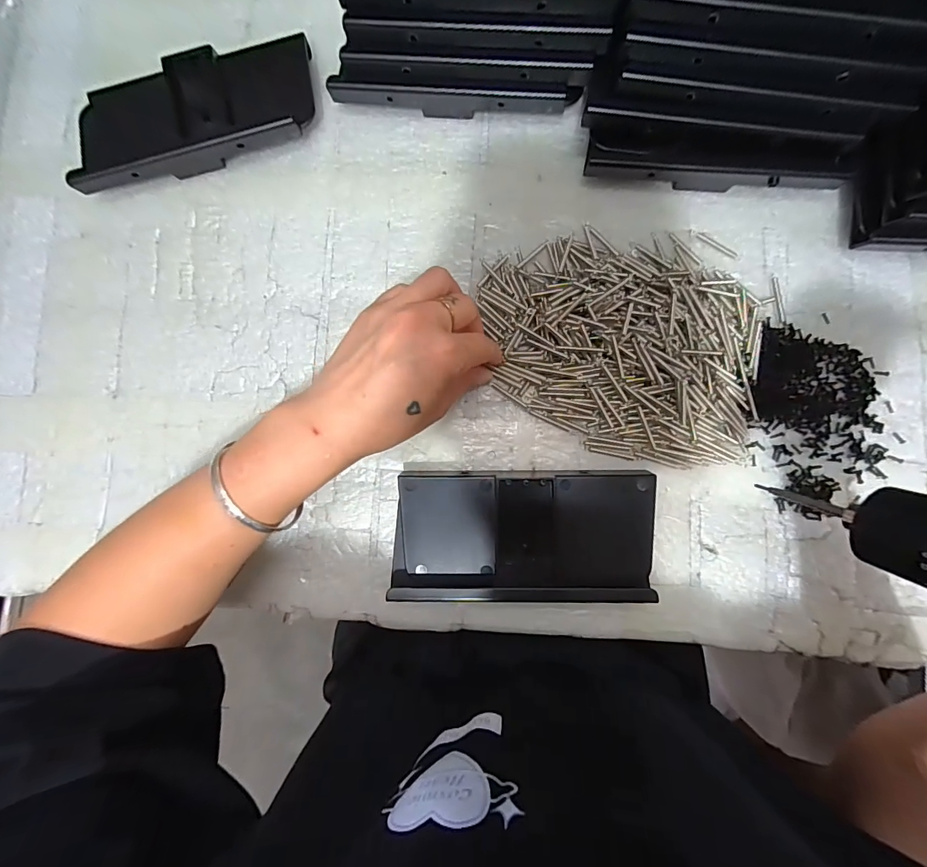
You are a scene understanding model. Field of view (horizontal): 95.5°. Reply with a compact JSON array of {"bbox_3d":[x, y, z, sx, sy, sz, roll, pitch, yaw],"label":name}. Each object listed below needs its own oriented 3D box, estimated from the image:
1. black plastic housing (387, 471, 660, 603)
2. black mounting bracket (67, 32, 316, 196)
[{"bbox_3d":[0.039,0.068,0.280,0.166,0.021,0.083,0,85,3],"label":"black plastic housing"},{"bbox_3d":[-0.201,-0.235,0.313,0.183,0.029,0.075,-14,84,2],"label":"black mounting bracket"}]

